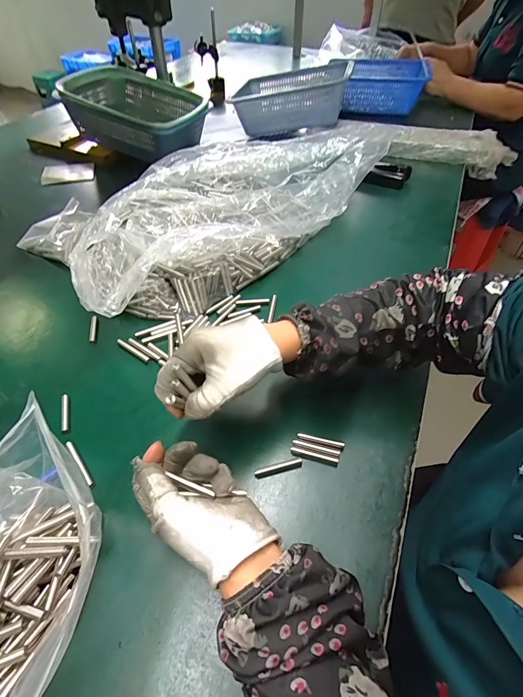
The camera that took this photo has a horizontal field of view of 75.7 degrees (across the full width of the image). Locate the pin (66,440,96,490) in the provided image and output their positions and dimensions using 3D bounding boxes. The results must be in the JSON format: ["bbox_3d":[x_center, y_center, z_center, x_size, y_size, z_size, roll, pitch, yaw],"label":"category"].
[{"bbox_3d":[-0.182,0.115,0.337,0.005,0.008,0.059,-34,59,-26],"label":"pin"}]

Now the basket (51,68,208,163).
[{"bbox_3d":[-0.296,-0.564,0.807,0.326,0.103,0.259,22,54,18],"label":"basket"}]

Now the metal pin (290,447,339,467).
[{"bbox_3d":[0.053,0.110,0.344,0.048,0.006,0.008,12,52,11],"label":"metal pin"}]

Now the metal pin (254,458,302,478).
[{"bbox_3d":[0.017,0.119,0.337,0.049,0.005,0.009,-12,51,-9],"label":"metal pin"}]

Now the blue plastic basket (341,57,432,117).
[{"bbox_3d":[0.382,-0.813,1.043,0.222,0.101,0.238,11,51,10],"label":"blue plastic basket"}]

